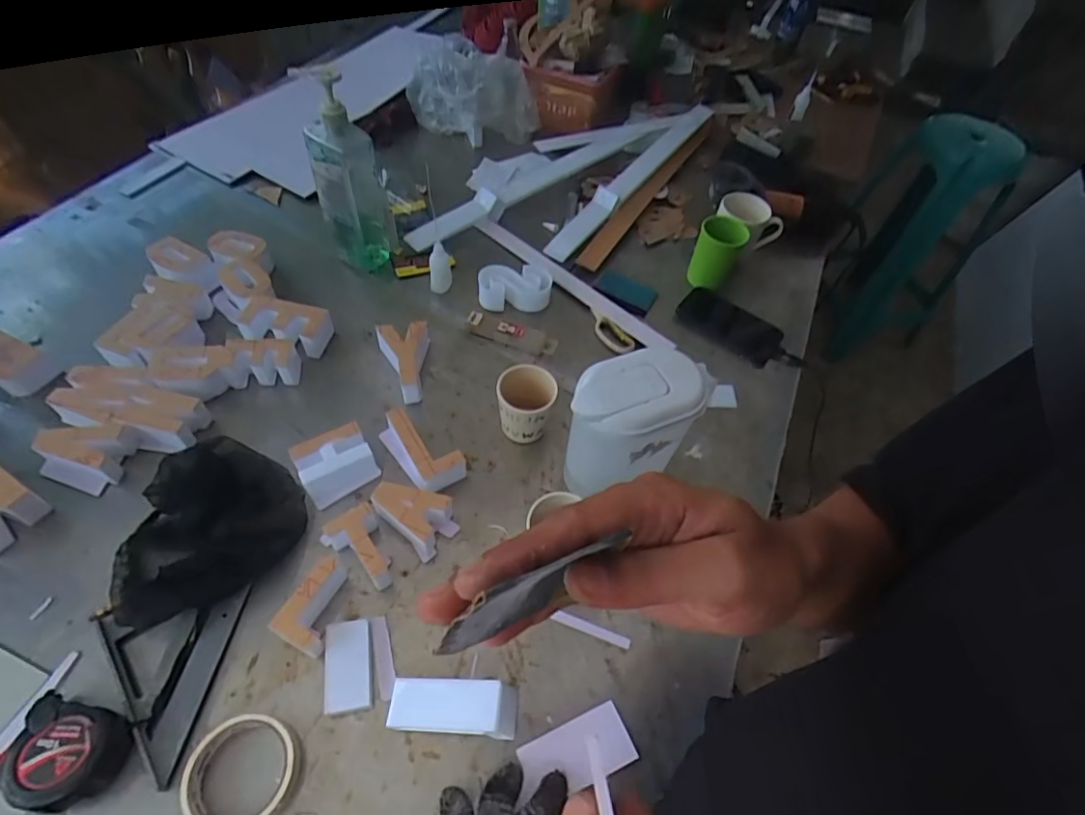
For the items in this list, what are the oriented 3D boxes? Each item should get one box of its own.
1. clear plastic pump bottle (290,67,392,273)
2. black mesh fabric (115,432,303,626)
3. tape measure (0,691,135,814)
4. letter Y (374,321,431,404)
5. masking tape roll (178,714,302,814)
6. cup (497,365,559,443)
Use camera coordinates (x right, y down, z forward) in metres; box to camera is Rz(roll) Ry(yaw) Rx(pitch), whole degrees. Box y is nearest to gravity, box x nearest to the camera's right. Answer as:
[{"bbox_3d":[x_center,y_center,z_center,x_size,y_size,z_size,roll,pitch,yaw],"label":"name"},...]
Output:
[{"bbox_3d":[-0.285,-0.333,0.800,0.094,0.280,0.059,-14,59,-16],"label":"clear plastic pump bottle"},{"bbox_3d":[-0.377,0.121,0.616,0.186,0.037,0.196,2,53,-3],"label":"black mesh fabric"},{"bbox_3d":[-0.417,0.303,0.475,0.094,0.041,0.078,14,55,3],"label":"tape measure"},{"bbox_3d":[-0.184,-0.061,0.751,0.071,0.048,0.117,-11,58,-14],"label":"letter Y"},{"bbox_3d":[-0.264,0.323,0.481,0.088,0.026,0.087,2,53,-3],"label":"masking tape roll"},{"bbox_3d":[-0.022,0.000,0.705,0.072,0.089,0.078,3,56,-5],"label":"cup"}]

